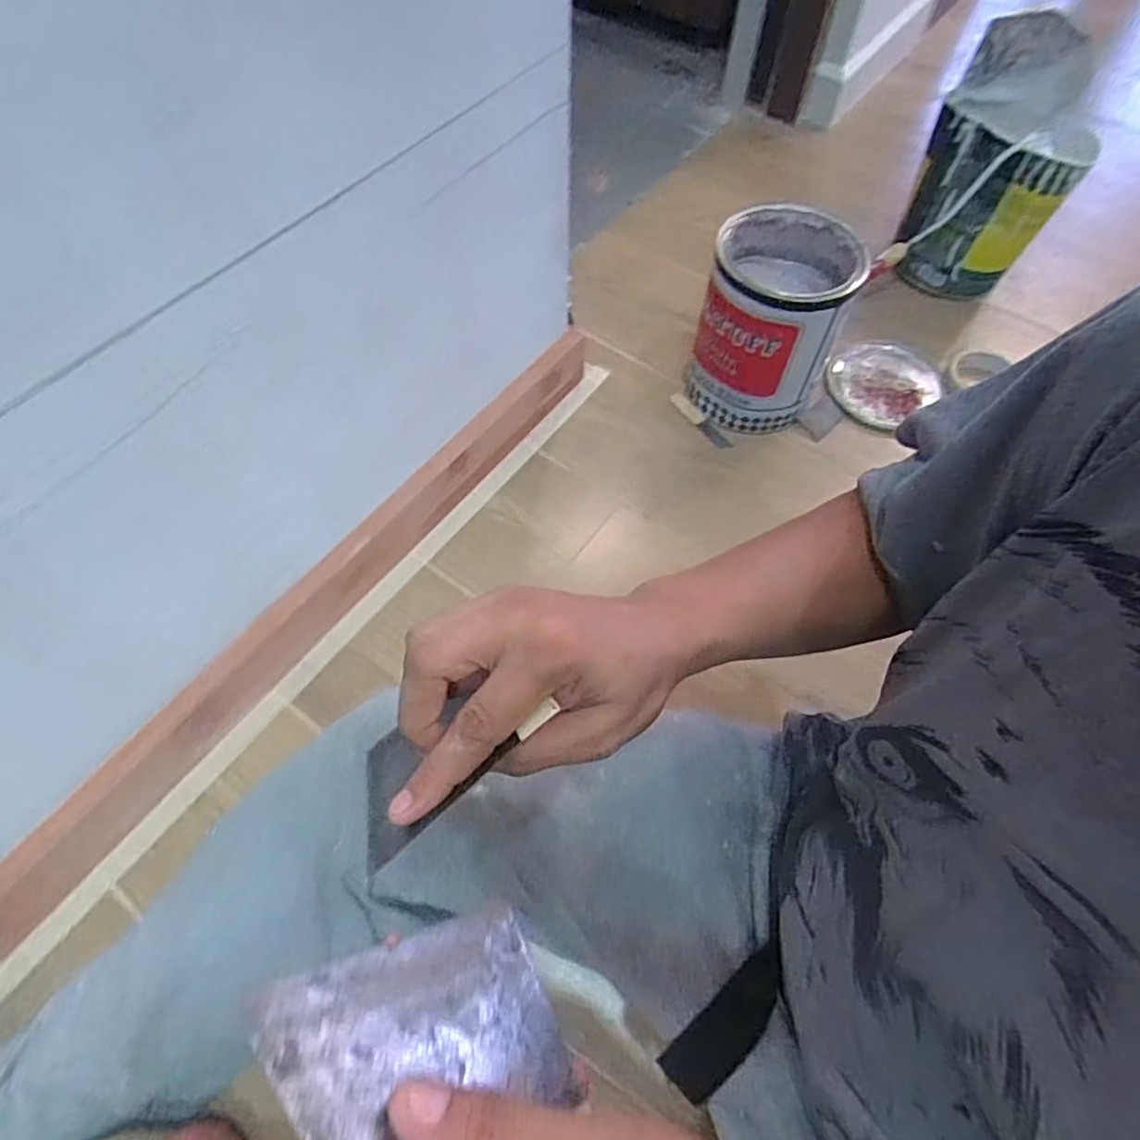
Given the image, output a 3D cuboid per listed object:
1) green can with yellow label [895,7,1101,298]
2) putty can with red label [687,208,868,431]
[{"bbox_3d":[0.552,-0.518,0.889,0.172,0.279,0.152,11,62,4],"label":"green can with yellow label"},{"bbox_3d":[0.233,-0.290,0.807,0.152,0.197,0.155,1,62,-2],"label":"putty can with red label"}]

